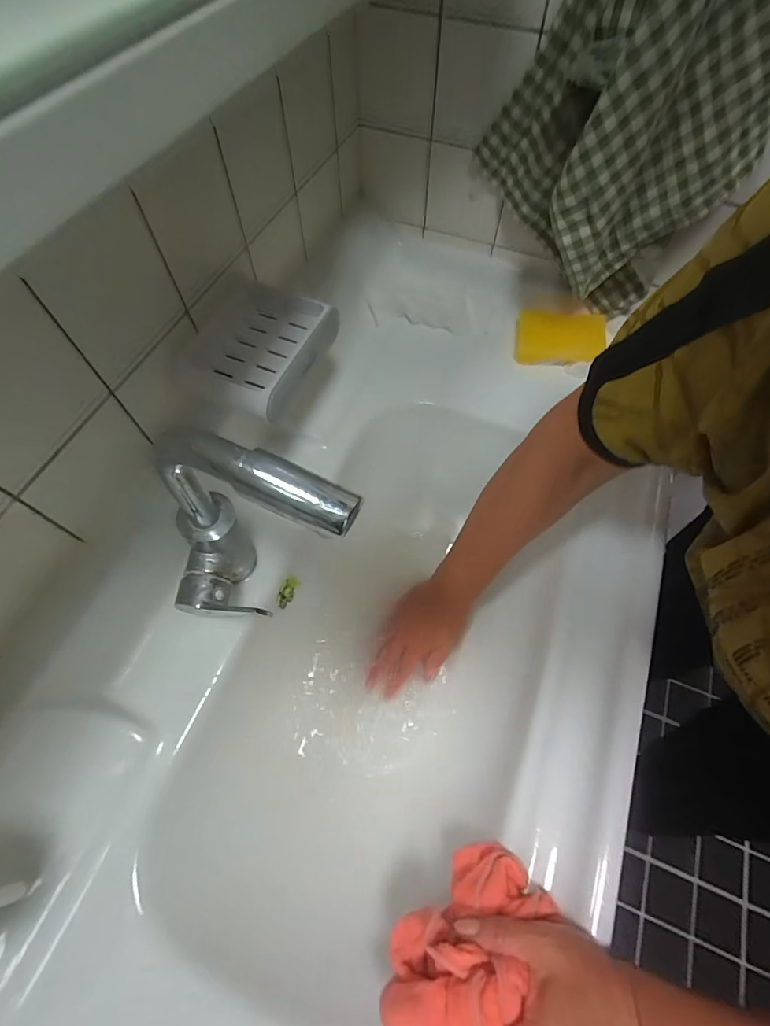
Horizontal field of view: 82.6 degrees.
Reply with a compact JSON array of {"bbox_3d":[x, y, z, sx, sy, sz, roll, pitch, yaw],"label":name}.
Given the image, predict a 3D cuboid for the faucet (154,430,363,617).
[{"bbox_3d":[-0.095,0.025,0.304,0.160,0.174,0.082,15,64,6],"label":"faucet"}]

